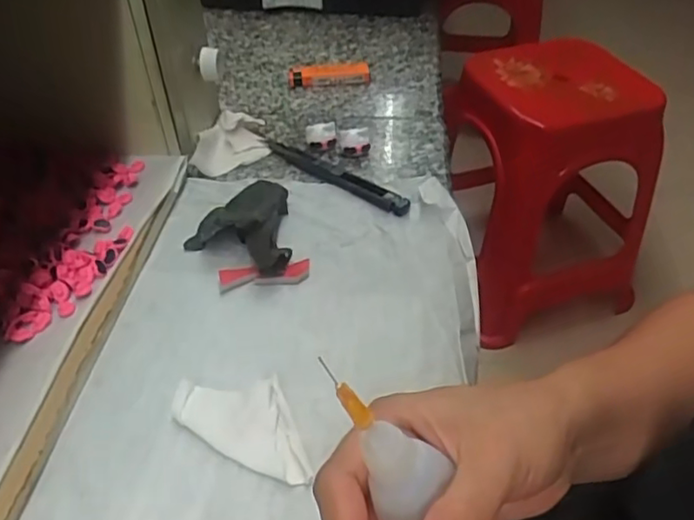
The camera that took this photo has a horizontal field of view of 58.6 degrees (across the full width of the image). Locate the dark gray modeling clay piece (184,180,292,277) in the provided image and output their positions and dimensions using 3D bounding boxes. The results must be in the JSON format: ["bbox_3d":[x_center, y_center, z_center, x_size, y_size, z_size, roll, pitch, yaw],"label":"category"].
[{"bbox_3d":[-0.074,-0.021,0.414,0.069,0.029,0.076,-5,44,-4],"label":"dark gray modeling clay piece"}]

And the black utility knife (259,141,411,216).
[{"bbox_3d":[-0.012,-0.066,0.477,0.141,0.007,0.018,29,51,28],"label":"black utility knife"}]

